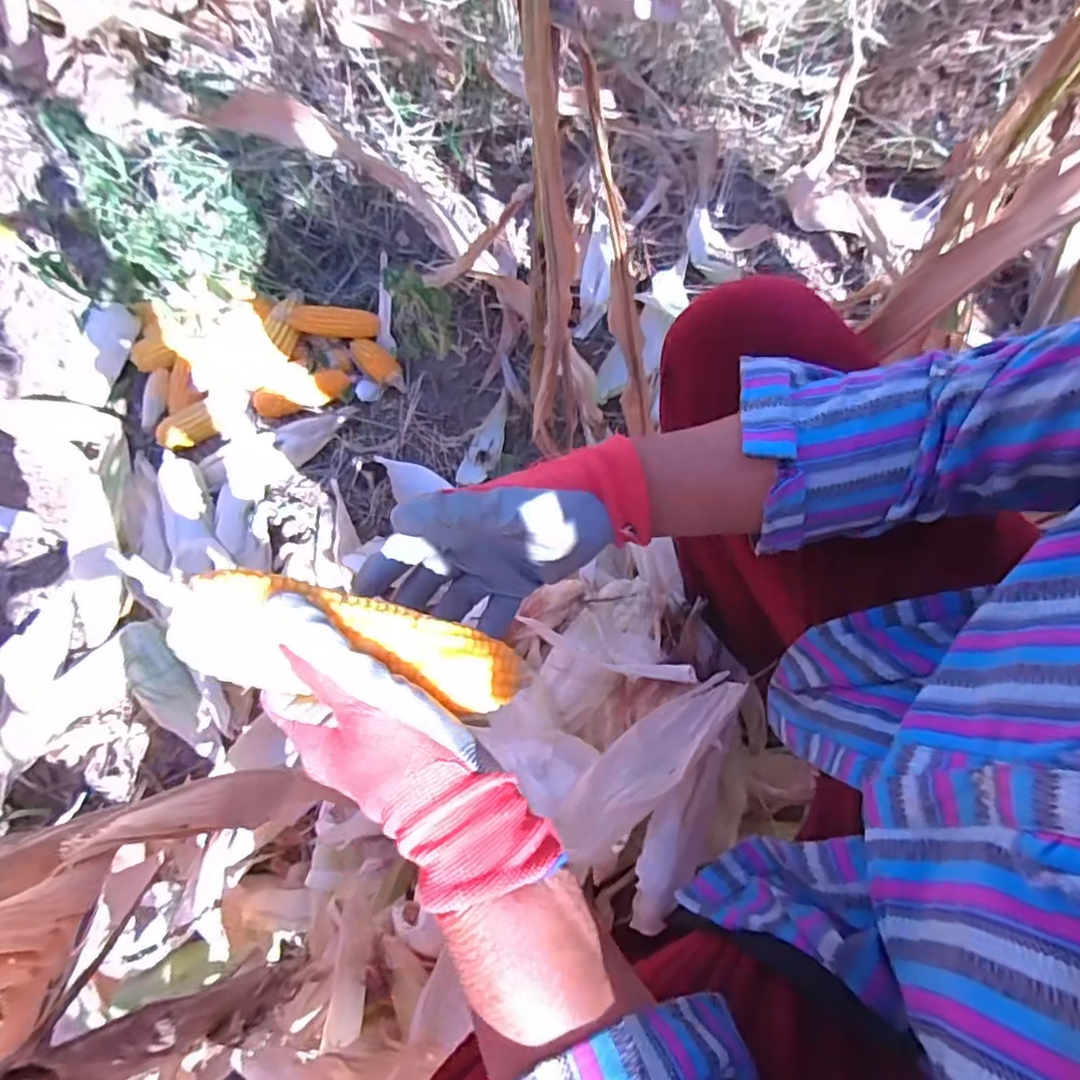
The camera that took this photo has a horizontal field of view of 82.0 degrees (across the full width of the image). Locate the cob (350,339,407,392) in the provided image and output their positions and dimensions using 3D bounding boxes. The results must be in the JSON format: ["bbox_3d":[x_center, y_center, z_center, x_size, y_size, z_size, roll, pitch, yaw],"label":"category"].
[{"bbox_3d":[-0.251,-0.270,0.957,0.036,0.033,0.104,-42,73,-15],"label":"cob"}]

